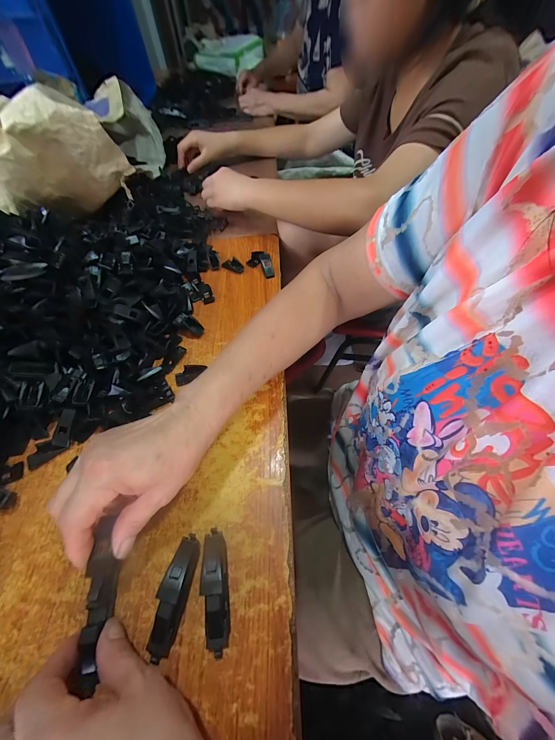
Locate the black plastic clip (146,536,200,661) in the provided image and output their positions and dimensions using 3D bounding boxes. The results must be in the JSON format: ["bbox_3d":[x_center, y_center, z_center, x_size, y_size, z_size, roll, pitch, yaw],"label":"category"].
[{"bbox_3d":[-0.084,0.182,0.229,0.020,0.024,0.080,9,57,9],"label":"black plastic clip"}]

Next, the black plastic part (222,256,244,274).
[{"bbox_3d":[-0.077,-0.182,0.480,0.041,0.018,0.014,26,61,19],"label":"black plastic part"}]

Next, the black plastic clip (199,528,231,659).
[{"bbox_3d":[-0.050,0.178,0.229,0.019,0.025,0.083,-10,56,-3],"label":"black plastic clip"}]

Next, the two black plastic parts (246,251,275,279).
[{"bbox_3d":[-0.029,-0.180,0.477,0.039,0.015,0.066,-14,56,-6],"label":"two black plastic parts"}]

